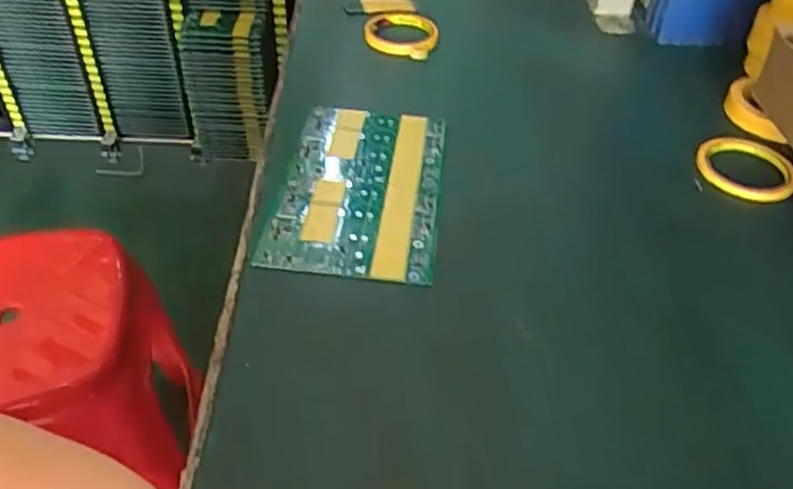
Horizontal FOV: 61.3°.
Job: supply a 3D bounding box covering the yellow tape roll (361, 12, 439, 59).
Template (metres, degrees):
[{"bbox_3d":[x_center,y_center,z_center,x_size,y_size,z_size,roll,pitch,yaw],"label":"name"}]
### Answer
[{"bbox_3d":[0.006,-0.266,0.844,0.091,0.022,0.112,2,44,-1],"label":"yellow tape roll"}]

